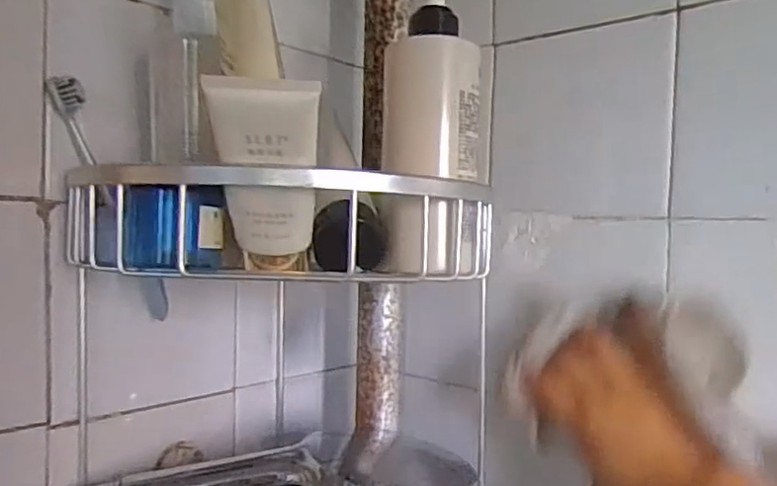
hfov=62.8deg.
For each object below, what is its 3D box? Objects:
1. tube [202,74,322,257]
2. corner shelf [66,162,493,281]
[{"bbox_3d":[-0.065,-0.042,0.363,0.054,0.108,0.029,1,31,3],"label":"tube"},{"bbox_3d":[-0.074,-0.013,0.428,0.222,0.068,0.191,2,0,-39],"label":"corner shelf"}]

